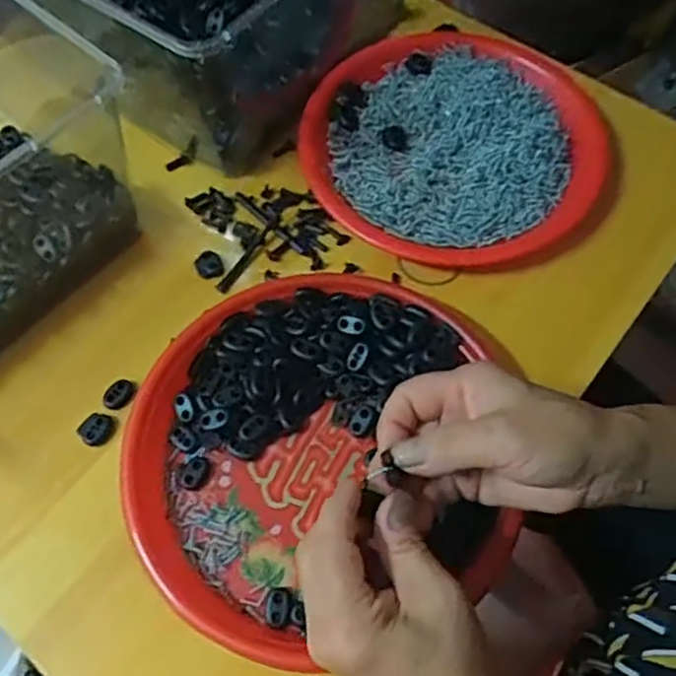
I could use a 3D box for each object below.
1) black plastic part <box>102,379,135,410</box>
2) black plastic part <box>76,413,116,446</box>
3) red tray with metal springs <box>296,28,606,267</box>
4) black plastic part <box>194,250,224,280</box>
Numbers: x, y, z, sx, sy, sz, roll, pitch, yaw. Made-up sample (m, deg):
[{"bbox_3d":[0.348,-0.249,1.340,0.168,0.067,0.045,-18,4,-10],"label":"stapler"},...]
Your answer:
[{"bbox_3d":[-0.144,0.037,0.440,0.013,0.007,0.021,22,65,12],"label":"black plastic part"},{"bbox_3d":[-0.157,0.059,0.433,0.019,0.007,0.022,28,67,15],"label":"black plastic part"},{"bbox_3d":[0.090,-0.151,0.516,0.213,0.031,0.226,34,69,17],"label":"red tray with metal springs"},{"bbox_3d":[-0.094,-0.053,0.486,0.019,0.007,0.021,-18,64,-8],"label":"black plastic part"}]

